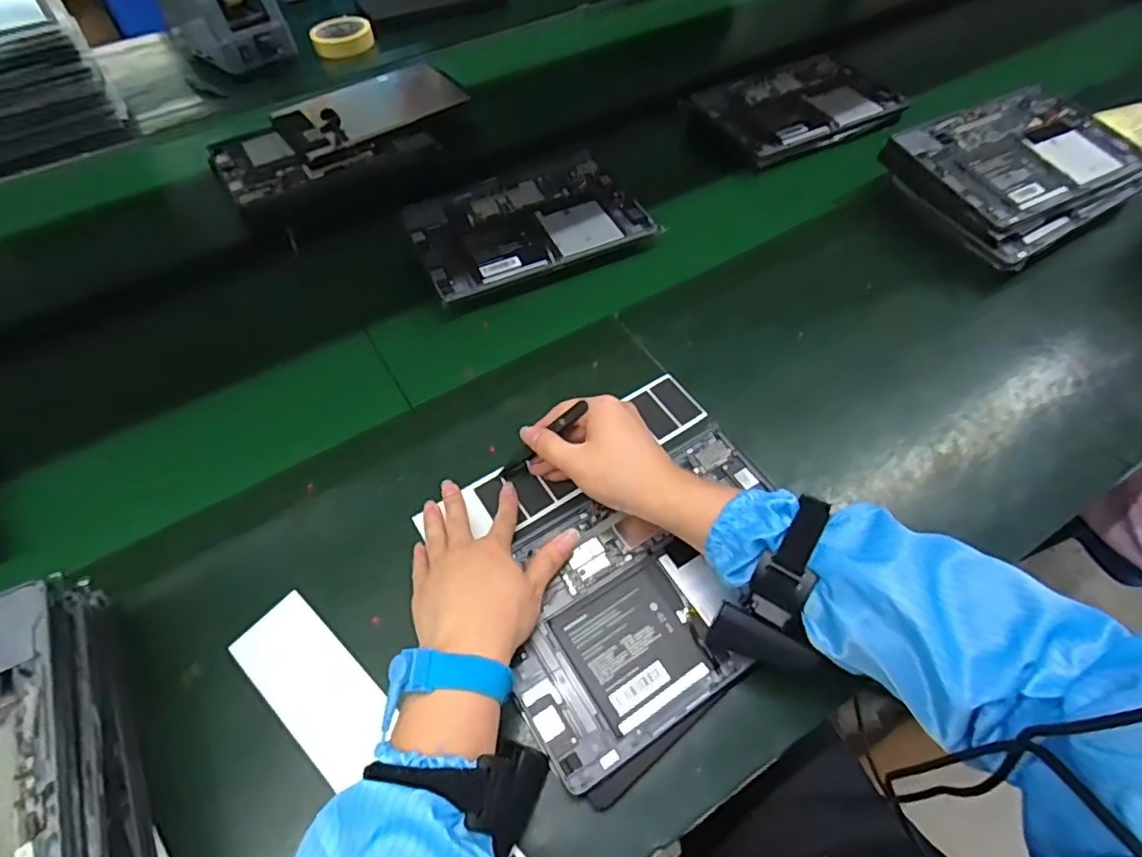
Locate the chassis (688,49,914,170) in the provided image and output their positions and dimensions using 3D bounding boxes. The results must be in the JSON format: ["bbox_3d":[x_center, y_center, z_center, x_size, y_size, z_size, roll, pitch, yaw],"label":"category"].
[{"bbox_3d":[0.293,-0.428,0.797,0.235,0.021,0.185,-20,61,-11],"label":"chassis"}]

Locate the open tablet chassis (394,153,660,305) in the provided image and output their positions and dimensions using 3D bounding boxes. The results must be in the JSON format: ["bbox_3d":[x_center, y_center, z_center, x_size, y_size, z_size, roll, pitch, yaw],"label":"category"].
[{"bbox_3d":[-0.054,-0.237,0.681,0.245,0.011,0.177,-22,59,-13],"label":"open tablet chassis"}]

